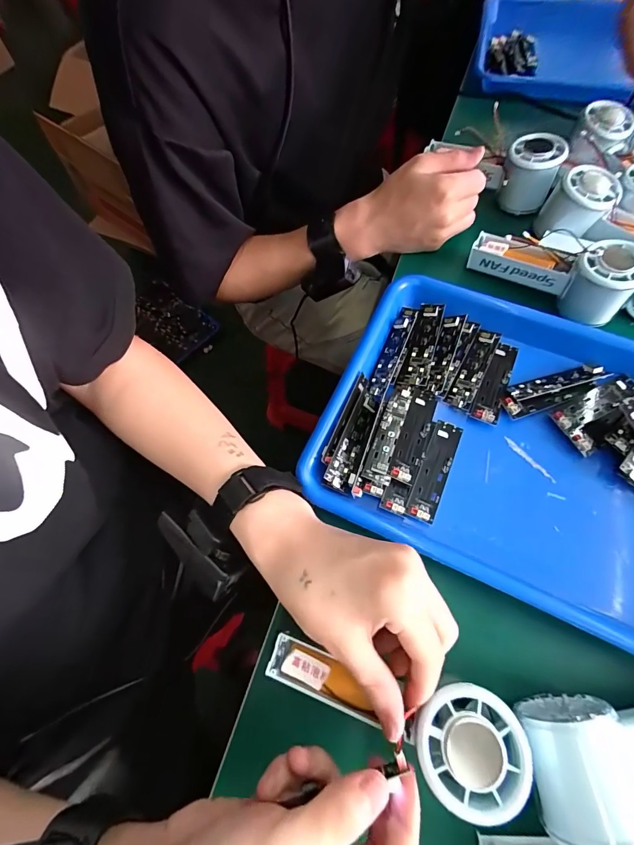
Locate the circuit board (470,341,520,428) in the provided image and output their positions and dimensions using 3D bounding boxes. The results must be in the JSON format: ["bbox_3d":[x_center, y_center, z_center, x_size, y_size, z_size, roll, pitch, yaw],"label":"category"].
[{"bbox_3d":[0.166,-0.039,0.342,0.023,0.006,0.090,23,69,10],"label":"circuit board"}]

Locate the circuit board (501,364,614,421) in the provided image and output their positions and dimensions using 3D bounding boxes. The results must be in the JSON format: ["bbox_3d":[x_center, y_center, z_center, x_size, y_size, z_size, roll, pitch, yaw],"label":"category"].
[{"bbox_3d":[0.213,-0.031,0.334,0.097,0.010,0.030,-17,68,-7],"label":"circuit board"}]

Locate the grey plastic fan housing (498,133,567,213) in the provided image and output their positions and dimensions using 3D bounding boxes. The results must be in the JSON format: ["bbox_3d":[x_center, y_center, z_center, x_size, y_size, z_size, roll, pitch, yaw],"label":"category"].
[{"bbox_3d":[0.237,-0.280,0.417,0.058,0.062,0.055,30,70,12],"label":"grey plastic fan housing"}]

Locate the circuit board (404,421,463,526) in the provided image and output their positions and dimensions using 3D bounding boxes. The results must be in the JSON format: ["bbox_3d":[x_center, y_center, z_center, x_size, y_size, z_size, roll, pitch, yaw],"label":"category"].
[{"bbox_3d":[0.099,0.038,0.310,0.024,0.005,0.092,23,69,10],"label":"circuit board"}]

